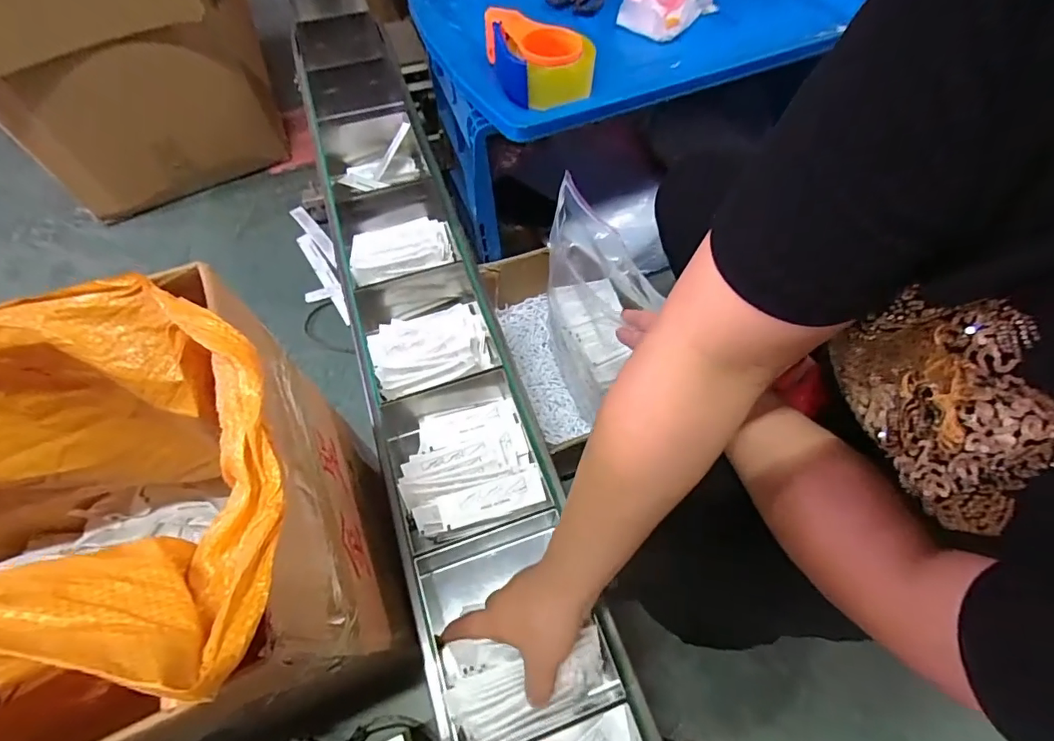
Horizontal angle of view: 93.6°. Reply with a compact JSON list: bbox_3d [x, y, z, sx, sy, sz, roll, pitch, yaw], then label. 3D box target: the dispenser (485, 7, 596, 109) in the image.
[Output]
[{"bbox_3d":[0.021,-0.412,0.645,0.122,0.051,0.150,-15,62,-7],"label":"dispenser"}]

